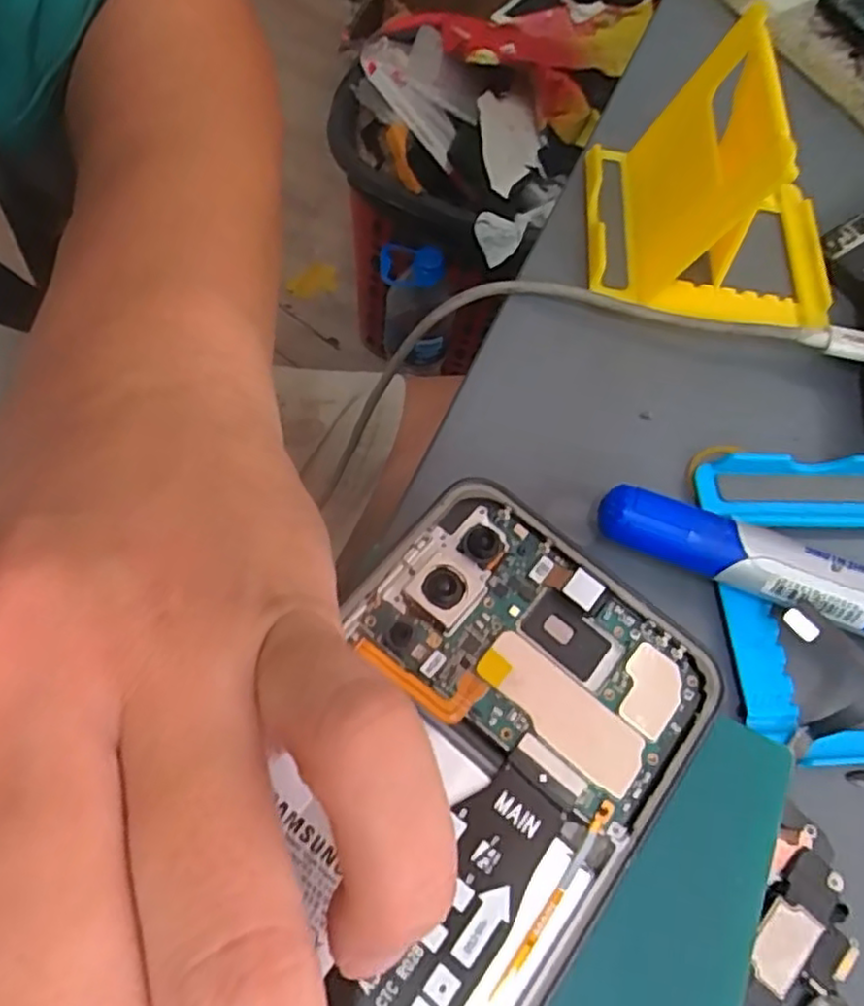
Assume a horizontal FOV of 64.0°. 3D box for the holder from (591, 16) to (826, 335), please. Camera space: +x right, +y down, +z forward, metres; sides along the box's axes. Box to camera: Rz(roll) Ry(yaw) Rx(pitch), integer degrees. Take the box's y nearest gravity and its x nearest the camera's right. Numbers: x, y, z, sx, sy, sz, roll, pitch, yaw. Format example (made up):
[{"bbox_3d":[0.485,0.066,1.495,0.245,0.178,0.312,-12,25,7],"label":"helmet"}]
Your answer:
[{"bbox_3d":[0.096,-0.098,0.208,0.083,0.054,0.070,9,65,-5],"label":"holder"}]

